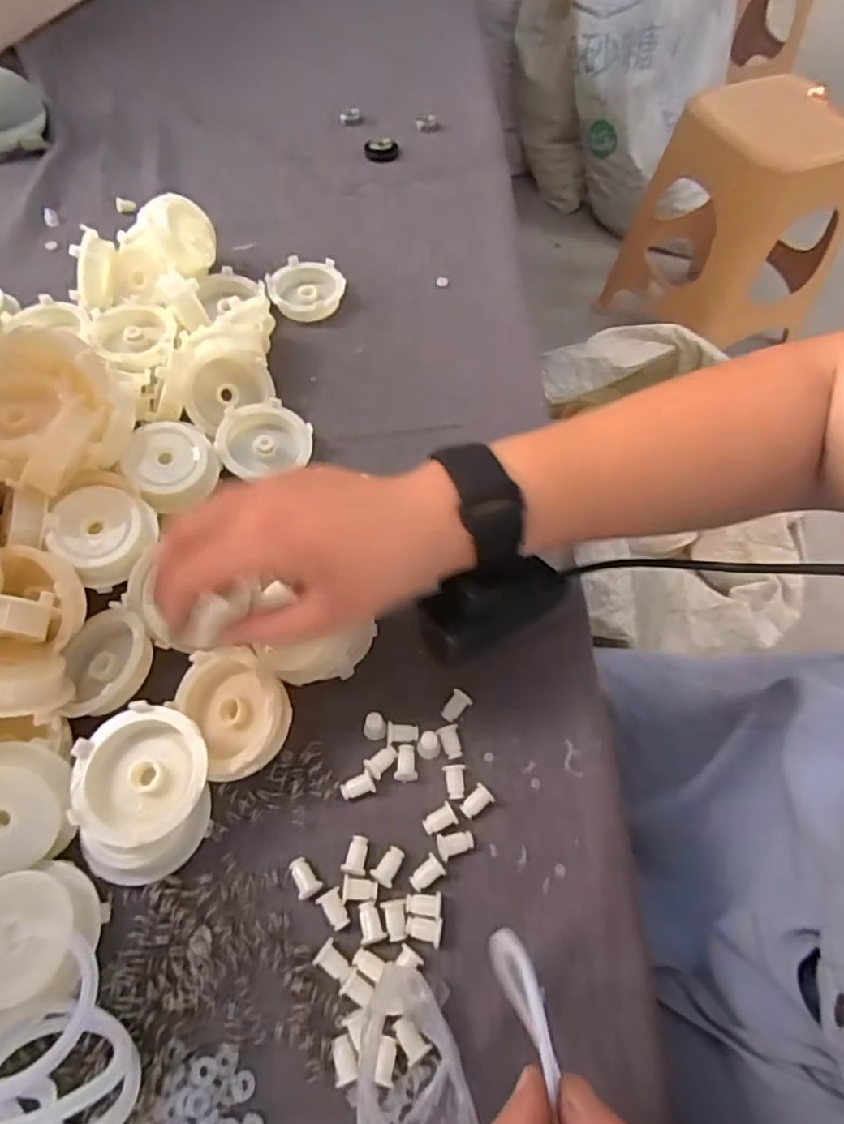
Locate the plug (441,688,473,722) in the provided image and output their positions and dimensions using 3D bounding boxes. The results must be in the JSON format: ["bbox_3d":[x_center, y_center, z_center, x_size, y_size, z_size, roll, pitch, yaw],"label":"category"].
[{"bbox_3d":[0.018,0.077,0.336,0.011,0.010,0.016,30,61,14],"label":"plug"}]

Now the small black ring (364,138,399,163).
[{"bbox_3d":[-0.039,-0.395,0.615,0.033,0.011,0.033,2,58,-3],"label":"small black ring"}]

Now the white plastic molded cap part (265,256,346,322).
[{"bbox_3d":[-0.089,-0.211,0.498,0.057,0.018,0.054,-7,60,-5],"label":"white plastic molded cap part"}]

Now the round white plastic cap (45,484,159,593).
[{"bbox_3d":[-0.174,-0.017,0.351,0.050,0.012,0.053,12,64,-25],"label":"round white plastic cap"}]

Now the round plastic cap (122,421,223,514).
[{"bbox_3d":[-0.152,-0.058,0.387,0.052,0.019,0.052,10,67,-24],"label":"round plastic cap"}]

